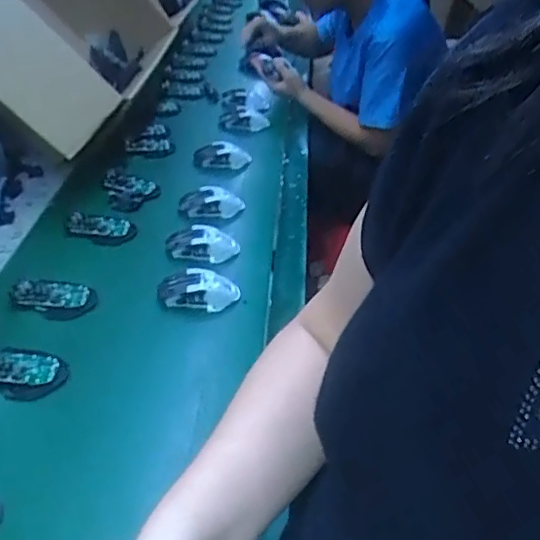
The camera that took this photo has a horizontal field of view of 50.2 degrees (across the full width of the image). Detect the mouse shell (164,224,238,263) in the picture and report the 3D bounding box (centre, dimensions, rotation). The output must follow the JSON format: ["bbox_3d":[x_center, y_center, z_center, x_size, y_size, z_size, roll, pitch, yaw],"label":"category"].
[{"bbox_3d":[-0.108,-0.044,0.925,0.118,0.031,0.059,0,37,-8],"label":"mouse shell"}]

